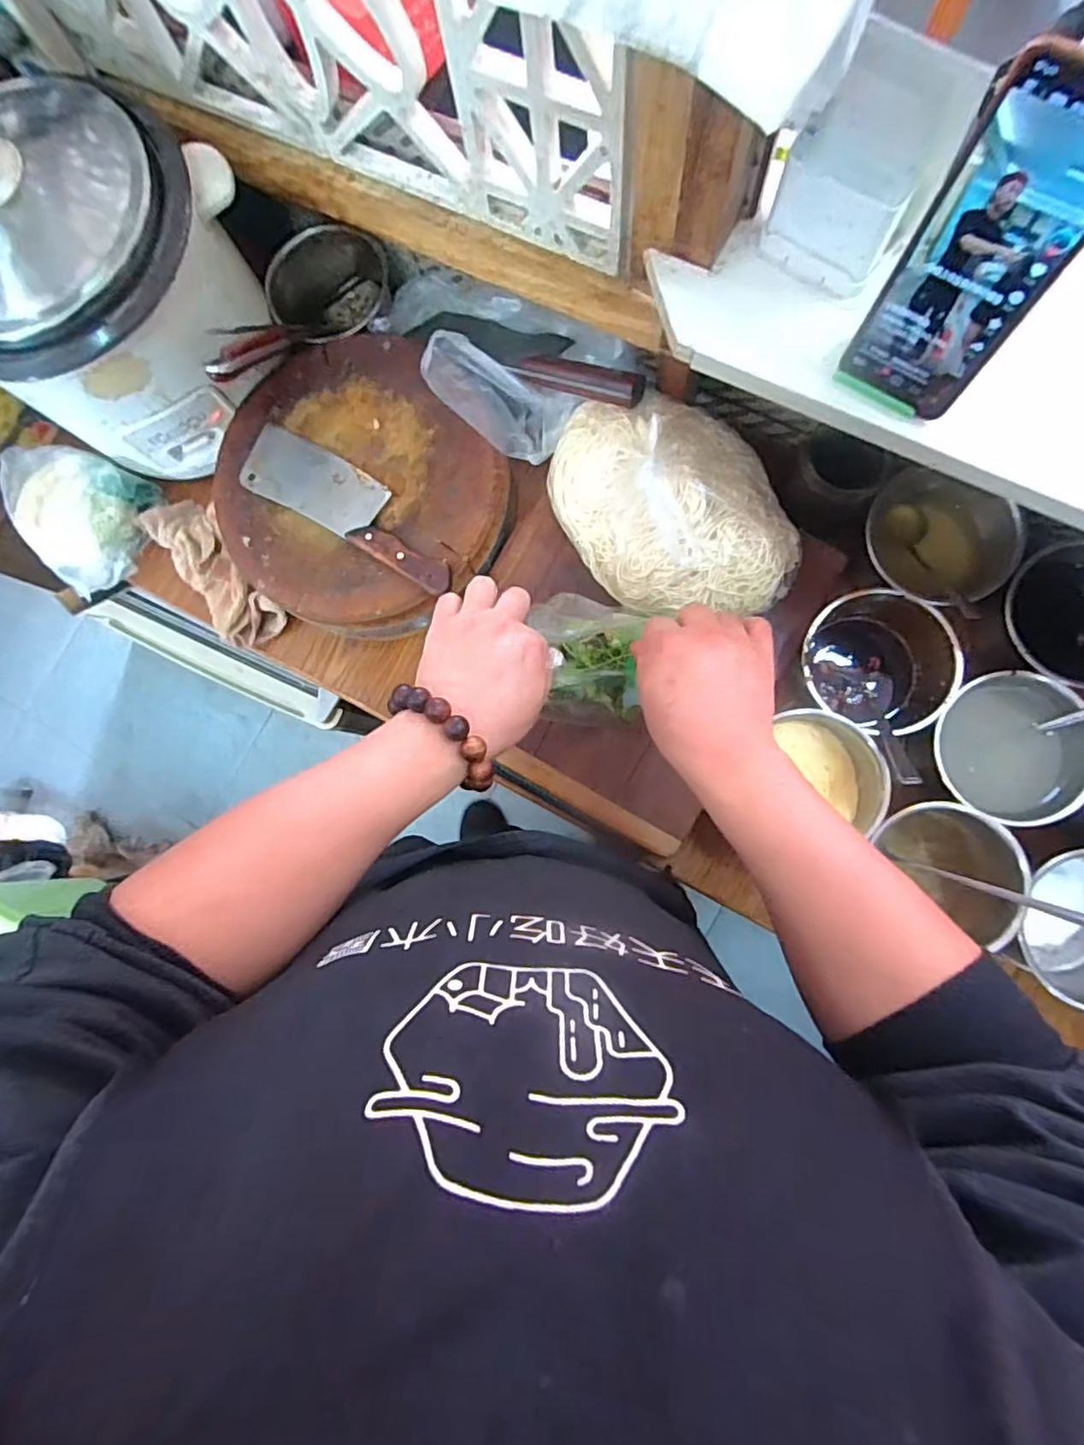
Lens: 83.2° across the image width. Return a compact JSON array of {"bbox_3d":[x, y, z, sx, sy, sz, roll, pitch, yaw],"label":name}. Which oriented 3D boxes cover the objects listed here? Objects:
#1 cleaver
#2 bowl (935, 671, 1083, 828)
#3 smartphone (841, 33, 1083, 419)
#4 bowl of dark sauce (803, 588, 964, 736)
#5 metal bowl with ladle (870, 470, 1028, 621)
[{"bbox_3d":[-0.191,-0.219,0.614,0.259,0.015,0.072,30,88,8],"label":"cleaver"},{"bbox_3d":[0.423,0.025,0.564,0.126,0.077,0.128,-1,84,6],"label":"bowl"},{"bbox_3d":[0.242,-0.253,0.336,0.076,0.160,0.007,33,67,8],"label":"smartphone"},{"bbox_3d":[0.315,-0.051,0.597,0.129,0.094,0.129,-1,84,6],"label":"bowl of dark sauce"},{"bbox_3d":[0.372,-0.168,0.592,0.133,0.072,0.122,-1,84,6],"label":"metal bowl with ladle"}]

